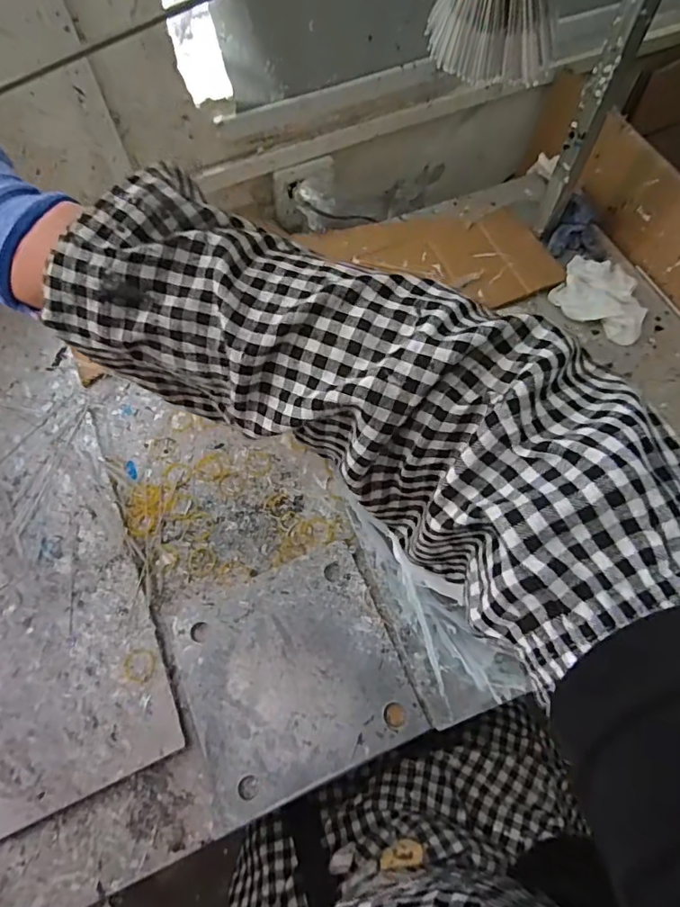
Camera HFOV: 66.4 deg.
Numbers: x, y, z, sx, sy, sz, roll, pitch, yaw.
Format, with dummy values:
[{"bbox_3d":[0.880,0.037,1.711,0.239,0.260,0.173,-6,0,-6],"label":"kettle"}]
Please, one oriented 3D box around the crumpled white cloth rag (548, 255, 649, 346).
[{"bbox_3d":[0.344,-0.205,0.678,0.118,0.031,0.095,29,68,16],"label":"crumpled white cloth rag"}]

